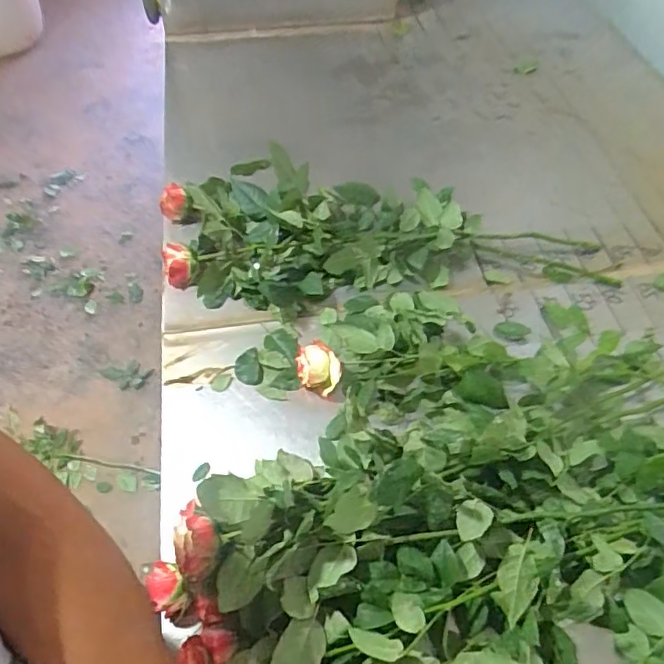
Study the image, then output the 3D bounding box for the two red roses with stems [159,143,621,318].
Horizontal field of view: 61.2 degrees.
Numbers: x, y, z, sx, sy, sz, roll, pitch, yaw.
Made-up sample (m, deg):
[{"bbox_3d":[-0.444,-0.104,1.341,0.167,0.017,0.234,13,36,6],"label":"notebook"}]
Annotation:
[{"bbox_3d":[0.084,-0.148,0.814,0.619,0.107,0.215,-5,55,-4],"label":"two red roses with stems"}]

